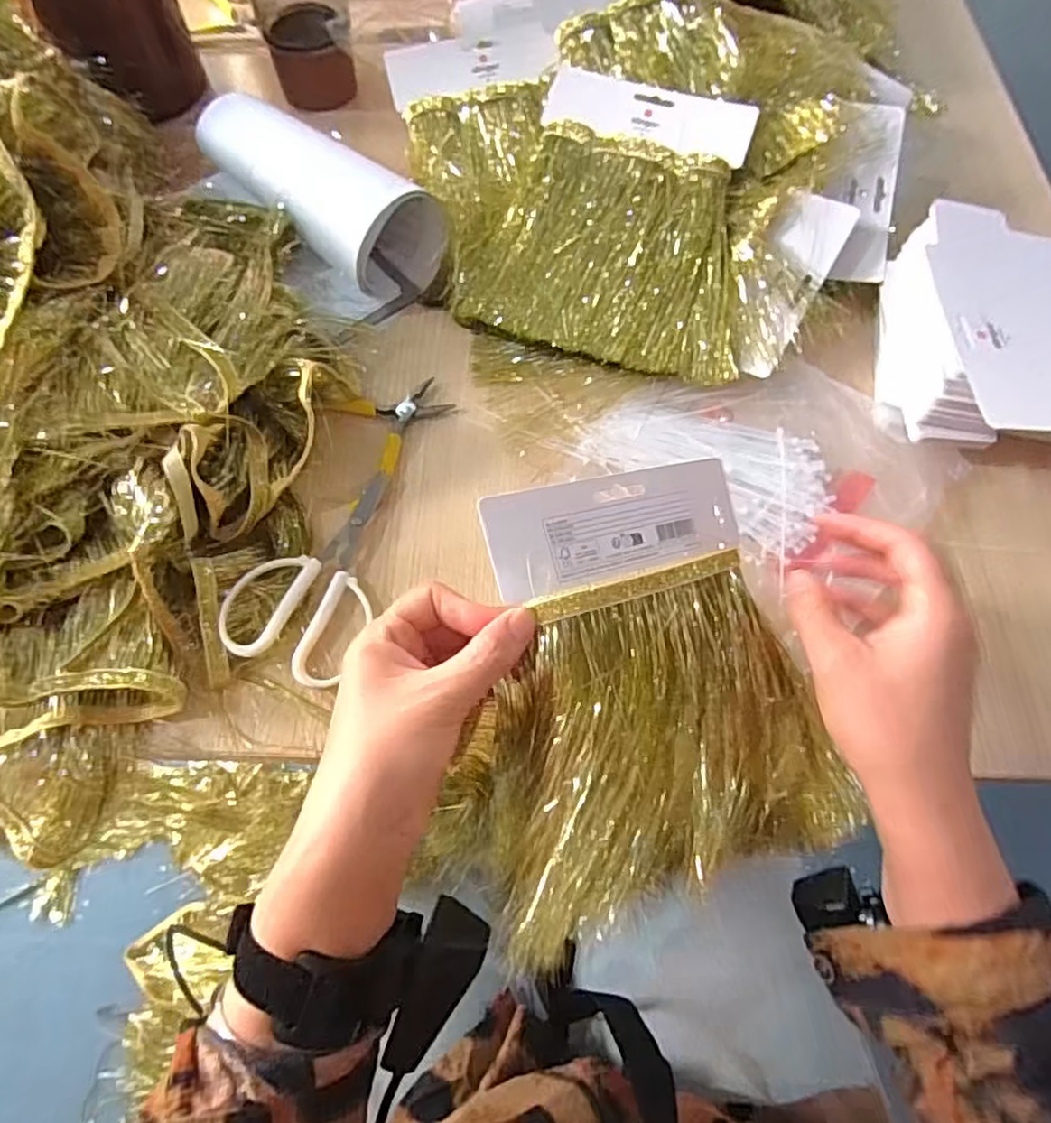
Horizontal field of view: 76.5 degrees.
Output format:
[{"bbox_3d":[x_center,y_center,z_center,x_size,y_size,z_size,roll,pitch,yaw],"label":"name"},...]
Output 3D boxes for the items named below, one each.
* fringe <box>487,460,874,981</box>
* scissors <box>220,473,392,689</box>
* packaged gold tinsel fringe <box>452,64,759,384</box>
[{"bbox_3d":[0.058,0.061,0.344,0.171,0.030,0.213,-11,85,-26],"label":"fringe"},{"bbox_3d":[-0.126,0.000,0.420,0.075,0.018,0.145,21,67,7],"label":"scissors"},{"bbox_3d":[0.081,-0.266,0.512,0.210,0.015,0.240,18,80,8],"label":"packaged gold tinsel fringe"}]

